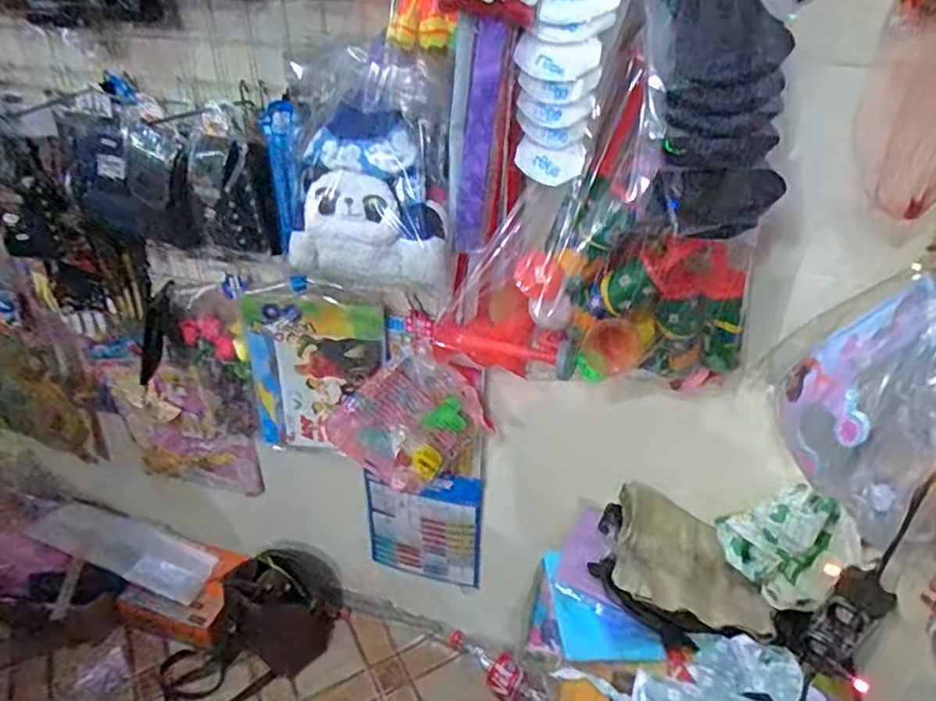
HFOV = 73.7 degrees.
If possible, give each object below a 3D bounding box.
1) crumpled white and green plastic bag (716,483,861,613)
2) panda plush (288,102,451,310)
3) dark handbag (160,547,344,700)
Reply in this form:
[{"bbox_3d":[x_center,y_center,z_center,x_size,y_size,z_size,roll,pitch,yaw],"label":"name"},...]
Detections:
[{"bbox_3d":[0.477,0.287,0.949,0.075,0.176,0.178,-27,43,-35],"label":"crumpled white and green plastic bag"},{"bbox_3d":[-0.121,-0.178,0.784,0.192,0.220,0.067,5,34,6],"label":"panda plush"},{"bbox_3d":[-0.481,0.610,1.392,0.401,0.229,0.168,-15,37,-23],"label":"dark handbag"}]

